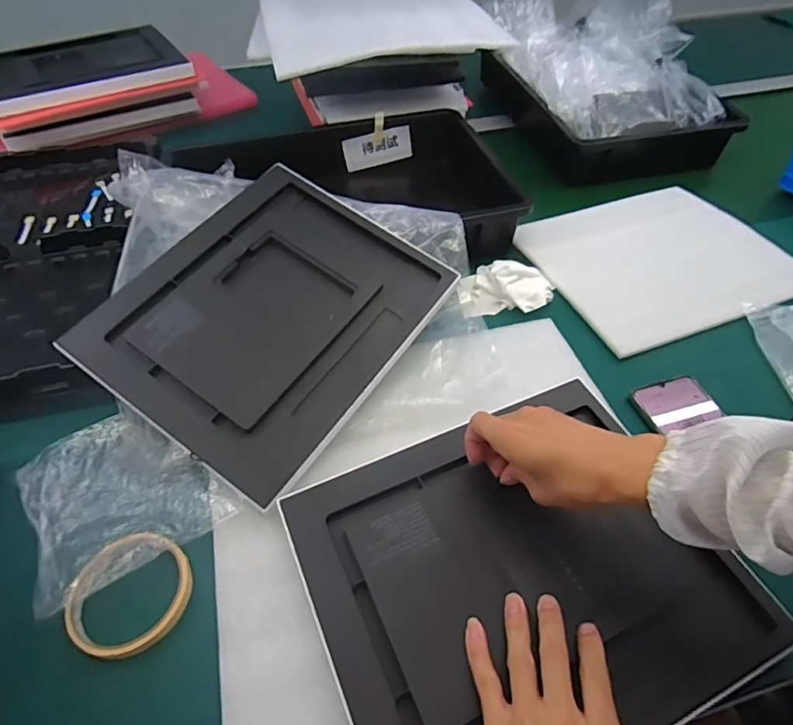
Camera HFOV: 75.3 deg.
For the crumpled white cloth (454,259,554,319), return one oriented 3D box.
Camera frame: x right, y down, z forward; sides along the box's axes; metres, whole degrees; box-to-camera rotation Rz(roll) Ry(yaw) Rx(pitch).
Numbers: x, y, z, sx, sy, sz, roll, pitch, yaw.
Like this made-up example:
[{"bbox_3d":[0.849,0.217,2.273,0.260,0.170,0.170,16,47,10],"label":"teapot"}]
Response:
[{"bbox_3d":[0.127,-0.093,0.606,0.109,0.026,0.081,-5,49,-3],"label":"crumpled white cloth"}]

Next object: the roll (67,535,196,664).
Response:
[{"bbox_3d":[-0.203,0.176,0.392,0.084,0.022,0.087,0,49,0],"label":"roll"}]

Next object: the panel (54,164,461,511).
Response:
[{"bbox_3d":[-0.119,-0.050,0.508,0.247,0.019,0.298,36,65,8],"label":"panel"}]

